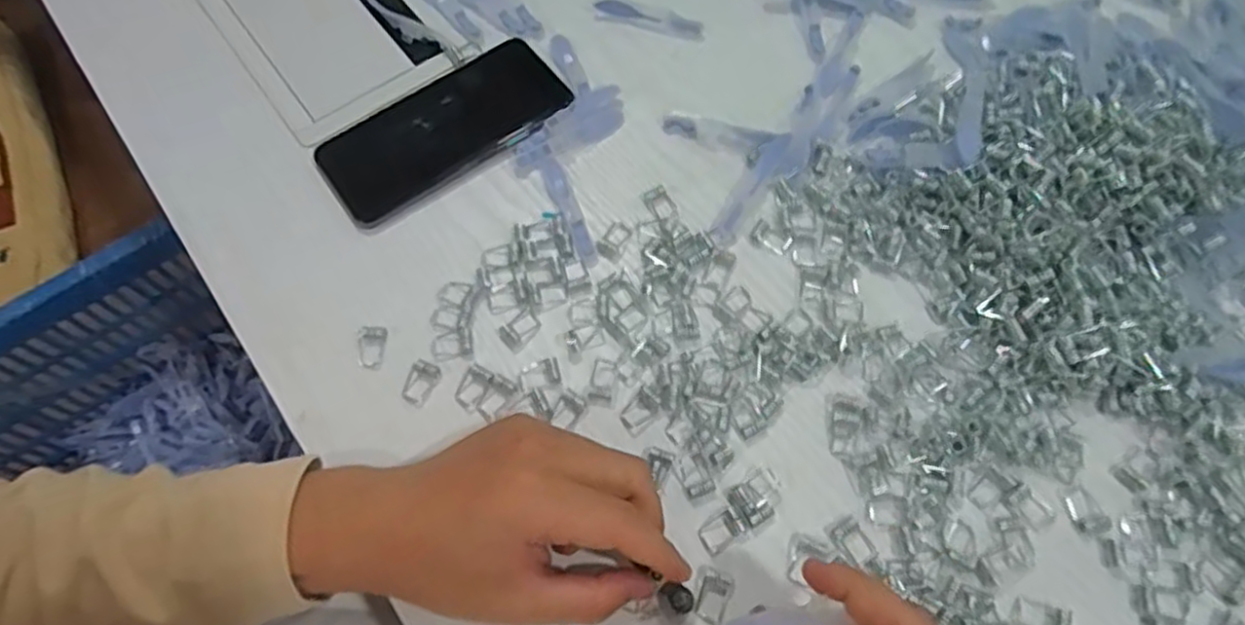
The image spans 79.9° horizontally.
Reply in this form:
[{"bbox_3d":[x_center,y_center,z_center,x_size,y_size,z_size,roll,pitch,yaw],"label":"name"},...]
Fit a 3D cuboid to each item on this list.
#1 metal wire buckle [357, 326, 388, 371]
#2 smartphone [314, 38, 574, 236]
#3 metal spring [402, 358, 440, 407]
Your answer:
[{"bbox_3d":[-0.142,0.019,0.418,0.016,0.004,0.025,1,64,4],"label":"metal wire buckle"},{"bbox_3d":[-0.116,-0.120,0.483,0.160,0.007,0.077,-34,67,-12],"label":"smartphone"},{"bbox_3d":[-0.111,0.039,0.409,0.016,0.004,0.025,16,66,11],"label":"metal spring"}]

